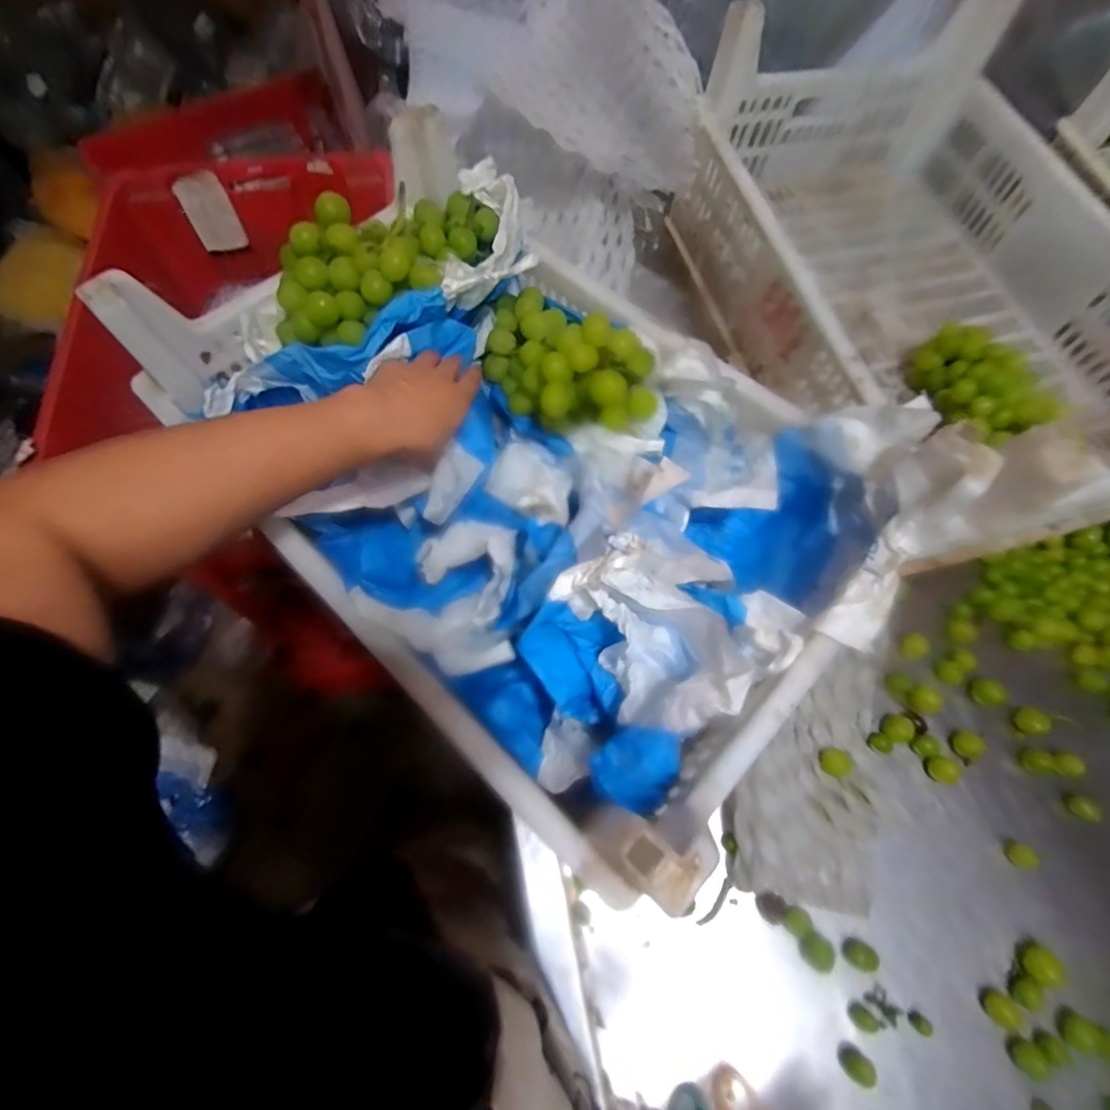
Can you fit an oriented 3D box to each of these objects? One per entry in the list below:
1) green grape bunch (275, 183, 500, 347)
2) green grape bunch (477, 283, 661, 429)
[{"bbox_3d":[-0.160,-0.280,0.485,0.227,0.062,0.126,-28,70,-13],"label":"green grape bunch"},{"bbox_3d":[0.010,-0.191,0.503,0.116,0.083,0.193,-30,70,-13],"label":"green grape bunch"}]

